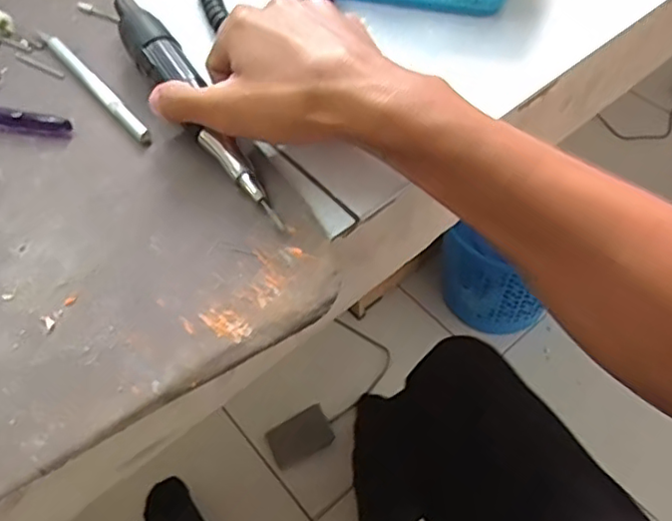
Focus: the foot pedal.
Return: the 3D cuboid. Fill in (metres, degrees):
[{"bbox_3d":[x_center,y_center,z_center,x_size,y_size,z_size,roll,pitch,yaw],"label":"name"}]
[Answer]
[{"bbox_3d":[-0.058,0.284,1.027,0.102,0.024,0.064,-23,57,-14],"label":"foot pedal"}]

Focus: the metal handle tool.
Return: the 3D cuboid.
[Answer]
[{"bbox_3d":[-0.147,-0.107,0.380,0.009,0.004,0.128,-35,62,-20],"label":"metal handle tool"}]

